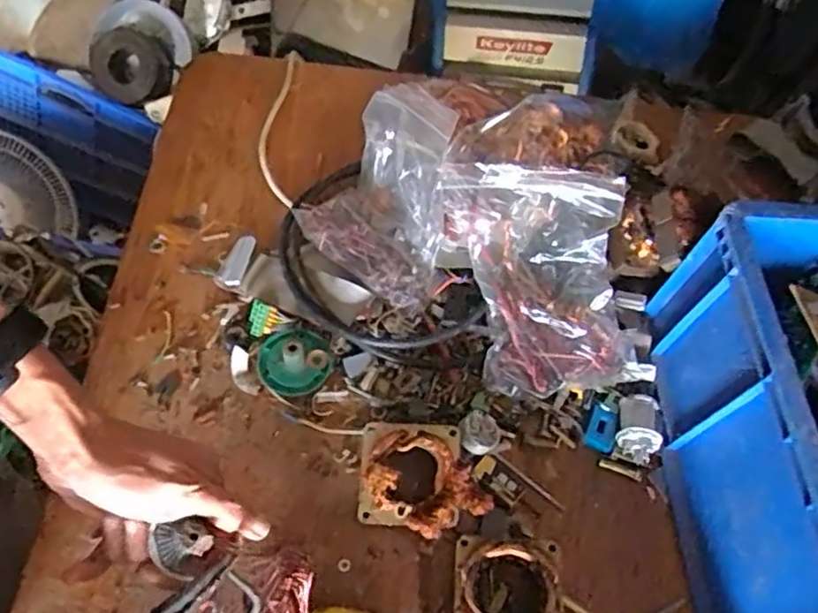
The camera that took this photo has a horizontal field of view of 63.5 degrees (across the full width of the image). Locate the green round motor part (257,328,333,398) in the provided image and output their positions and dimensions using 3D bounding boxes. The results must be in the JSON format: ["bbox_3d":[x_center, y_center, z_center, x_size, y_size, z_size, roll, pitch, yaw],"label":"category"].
[{"bbox_3d":[-0.108,0.047,0.613,0.064,0.033,0.065,4,60,-6],"label":"green round motor part"}]

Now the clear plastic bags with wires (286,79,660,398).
[{"bbox_3d":[0.063,-0.059,0.619,0.361,0.128,0.209,26,61,9],"label":"clear plastic bags with wires"}]

